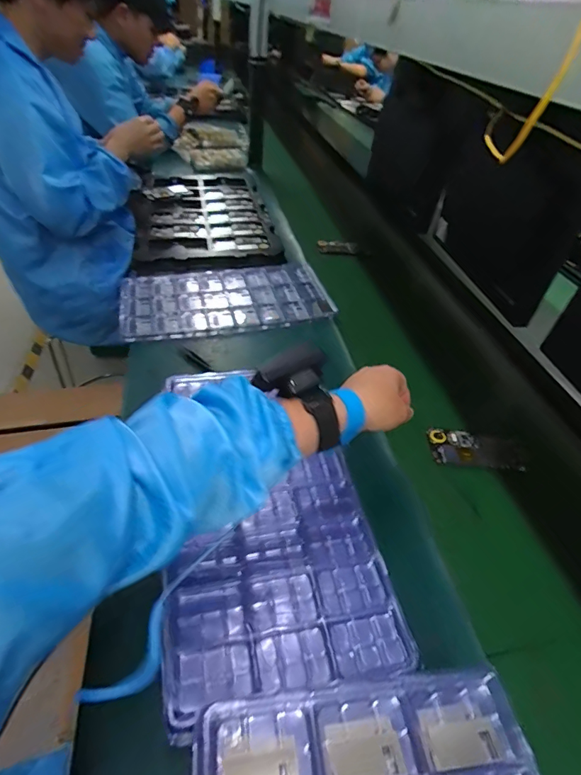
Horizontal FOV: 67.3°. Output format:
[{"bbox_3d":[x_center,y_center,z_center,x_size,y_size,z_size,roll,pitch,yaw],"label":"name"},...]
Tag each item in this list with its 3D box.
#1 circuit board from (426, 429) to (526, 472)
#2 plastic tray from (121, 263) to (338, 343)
[{"bbox_3d":[0.258,0.085,0.609,0.125,0.008,0.064,8,42,1],"label":"circuit board"},{"bbox_3d":[-0.116,-0.171,0.841,0.386,0.022,0.215,-9,44,-17],"label":"plastic tray"}]

